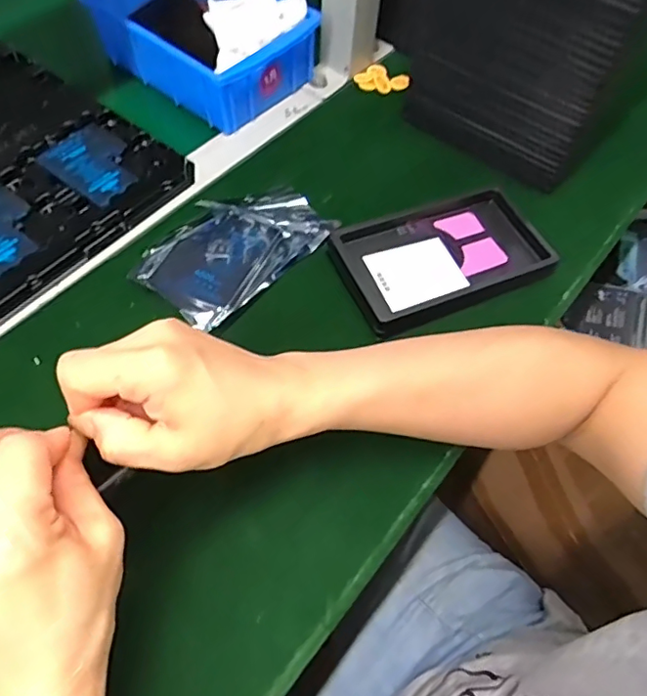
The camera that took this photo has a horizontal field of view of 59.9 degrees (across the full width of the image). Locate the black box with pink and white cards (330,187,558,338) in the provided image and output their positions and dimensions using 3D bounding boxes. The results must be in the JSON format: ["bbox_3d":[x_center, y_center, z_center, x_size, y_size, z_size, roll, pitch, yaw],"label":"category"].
[{"bbox_3d":[0.092,-0.074,0.447,0.164,0.021,0.106,-23,64,-17],"label":"black box with pink and white cards"}]

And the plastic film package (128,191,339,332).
[{"bbox_3d":[-0.067,-0.082,0.449,0.088,0.017,0.148,41,65,18],"label":"plastic film package"}]

